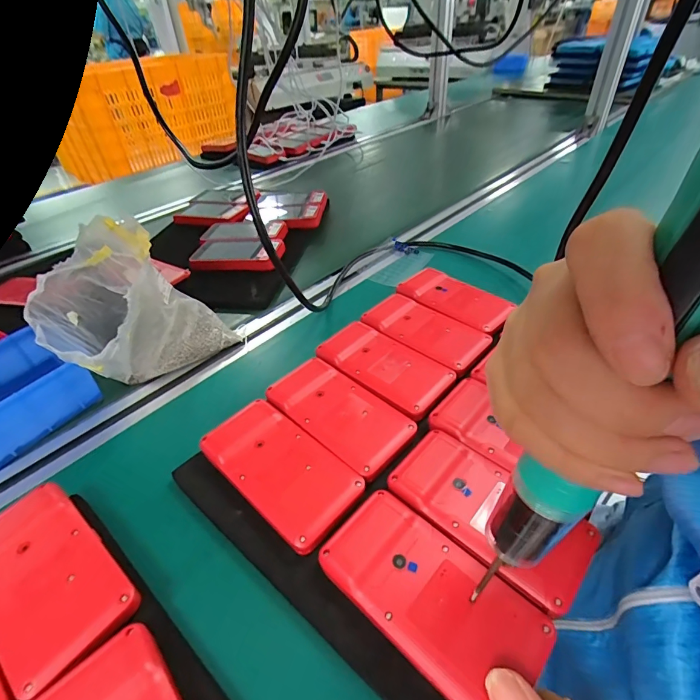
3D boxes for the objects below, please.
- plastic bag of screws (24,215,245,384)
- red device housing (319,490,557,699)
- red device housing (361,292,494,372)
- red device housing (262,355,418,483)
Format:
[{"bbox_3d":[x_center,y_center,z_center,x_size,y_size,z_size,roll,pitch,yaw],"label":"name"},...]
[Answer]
[{"bbox_3d":[-0.200,-0.037,0.375,0.108,0.138,0.153,18,45,24],"label":"plastic bag of screws"},{"bbox_3d":[0.044,0.132,0.222,0.116,0.012,0.062,28,50,35],"label":"red device housing"},{"bbox_3d":[0.073,-0.016,0.397,0.117,0.025,0.063,26,49,31],"label":"red device housing"},{"bbox_3d":[-0.009,0.053,0.327,0.117,0.025,0.060,30,51,34],"label":"red device housing"}]

